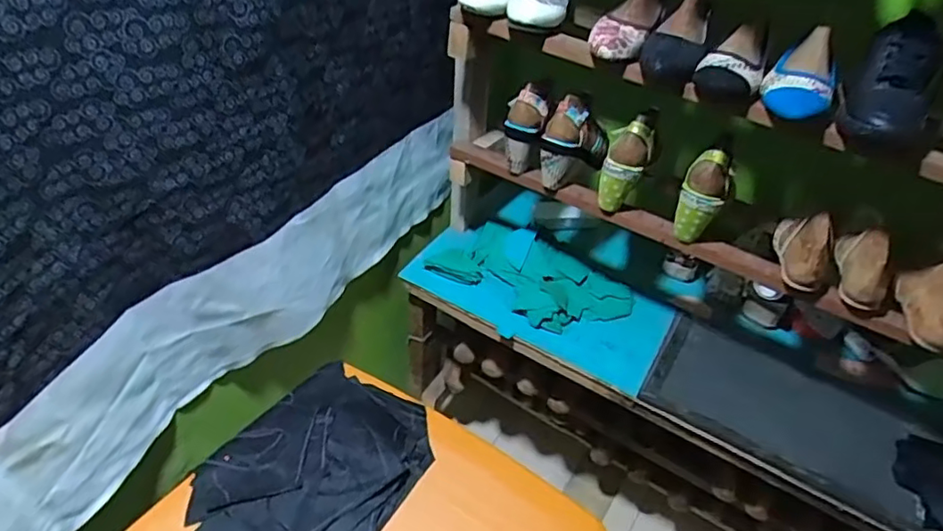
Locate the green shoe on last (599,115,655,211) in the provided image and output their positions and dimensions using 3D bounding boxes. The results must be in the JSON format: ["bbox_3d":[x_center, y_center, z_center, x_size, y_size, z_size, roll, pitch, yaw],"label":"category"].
[{"bbox_3d":[0.248,-0.168,0.994,0.076,0.170,0.064,30,25,25],"label":"green shoe on last"}]

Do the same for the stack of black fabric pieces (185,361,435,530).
[{"bbox_3d":[-0.205,0.264,0.789,0.246,0.028,0.304,19,43,15],"label":"stack of black fabric pieces"}]

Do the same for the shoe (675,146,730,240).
[{"bbox_3d":[0.362,-0.108,0.946,0.068,0.148,0.061,23,45,19],"label":"shoe"}]

